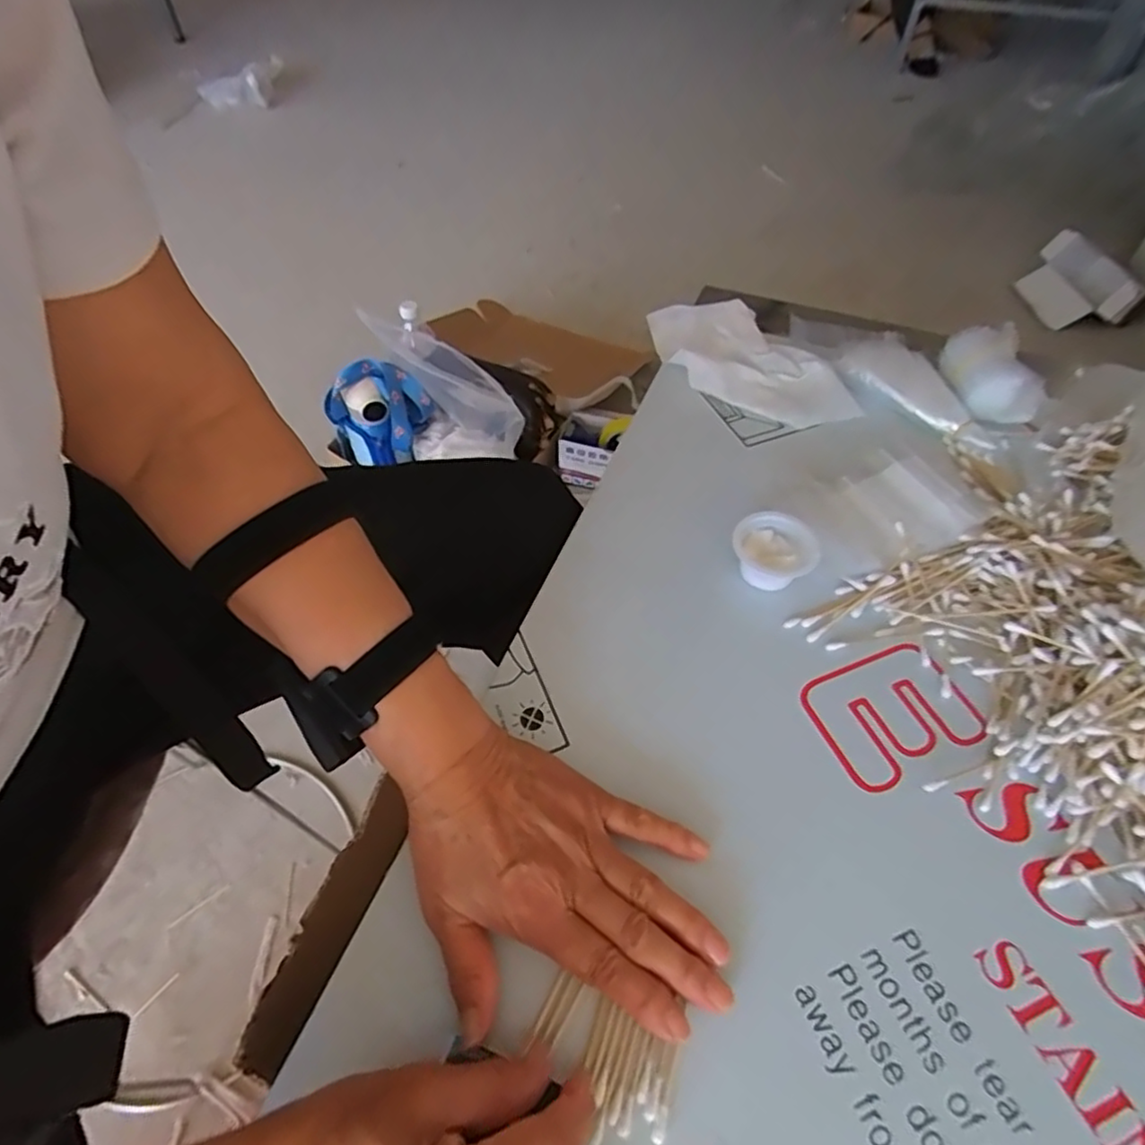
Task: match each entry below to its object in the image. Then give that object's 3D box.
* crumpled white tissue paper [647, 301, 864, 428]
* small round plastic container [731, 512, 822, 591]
[{"bbox_3d":[0.147,-0.186,0.545,0.093,0.019,0.198,-36,61,-20],"label":"crumpled white tissue paper"},{"bbox_3d":[0.134,-0.013,0.416,0.047,0.028,0.051,-1,55,2],"label":"small round plastic container"}]

